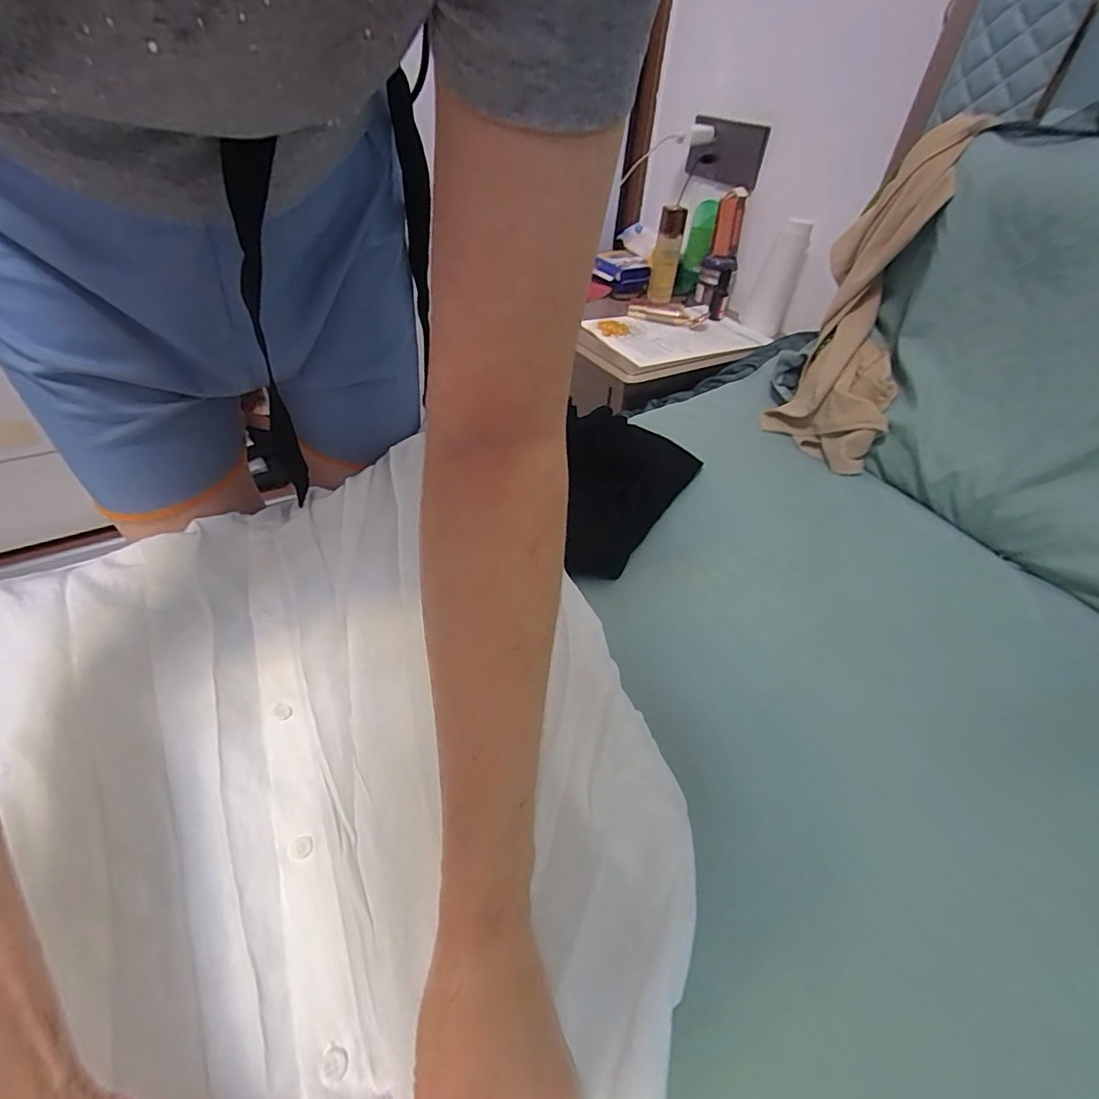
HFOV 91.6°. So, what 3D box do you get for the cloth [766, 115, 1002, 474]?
[{"bbox_3d":[0.362,-0.291,0.629,0.120,0.383,0.118,16,12,12],"label":"cloth"}]

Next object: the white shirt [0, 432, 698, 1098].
[{"bbox_3d":[-0.132,0.149,0.319,0.401,0.047,0.584,-17,46,-22],"label":"white shirt"}]

